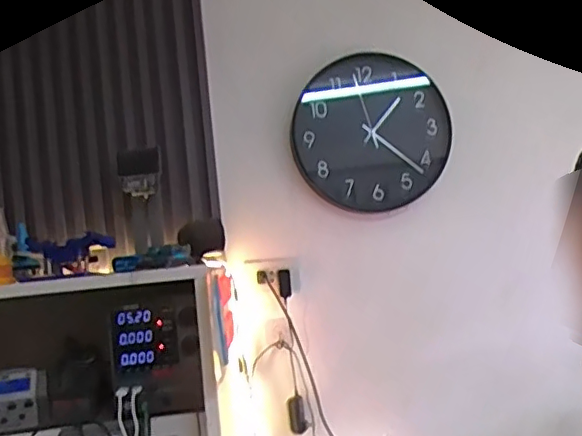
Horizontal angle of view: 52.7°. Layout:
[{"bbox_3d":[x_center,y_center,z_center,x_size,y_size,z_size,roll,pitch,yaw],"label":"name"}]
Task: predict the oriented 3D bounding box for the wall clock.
[{"bbox_3d":[0.173,-0.188,1.262,0.320,0.320,0.056,-5,-4,-14],"label":"wall clock"}]

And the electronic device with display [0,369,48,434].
[{"bbox_3d":[-0.422,0.281,0.894,0.100,0.089,0.045,-3,-5,-37],"label":"electronic device with display"}]

